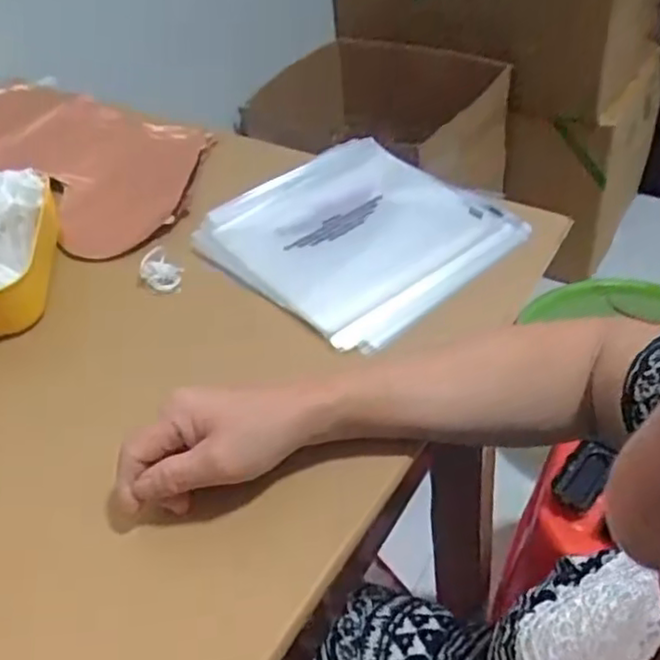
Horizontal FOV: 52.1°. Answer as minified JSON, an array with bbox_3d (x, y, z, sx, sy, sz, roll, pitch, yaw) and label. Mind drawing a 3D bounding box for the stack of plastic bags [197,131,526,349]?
[{"bbox_3d":[0.024,-0.091,0.613,0.235,0.024,0.212,34,59,30],"label":"stack of plastic bags"}]

